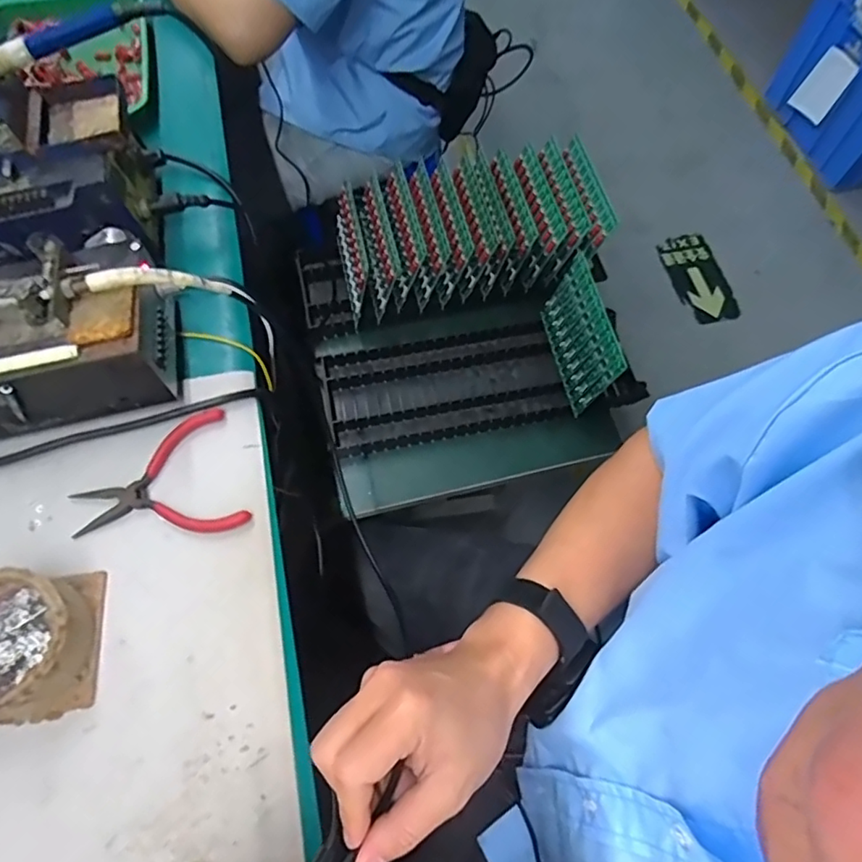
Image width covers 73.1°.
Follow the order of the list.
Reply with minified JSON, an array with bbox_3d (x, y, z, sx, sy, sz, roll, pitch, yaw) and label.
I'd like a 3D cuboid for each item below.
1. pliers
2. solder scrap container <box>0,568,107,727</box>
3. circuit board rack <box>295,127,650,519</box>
[{"bbox_3d":[-0.203,0.042,0.429,0.117,0.006,0.096,-18,68,-10],"label":"pliers"},{"bbox_3d":[-0.260,0.134,0.365,0.087,0.045,0.087,-5,67,-4],"label":"solder scrap container"},{"bbox_3d":[0.046,-0.141,0.764,0.404,0.158,0.404,-12,67,-7],"label":"circuit board rack"}]

